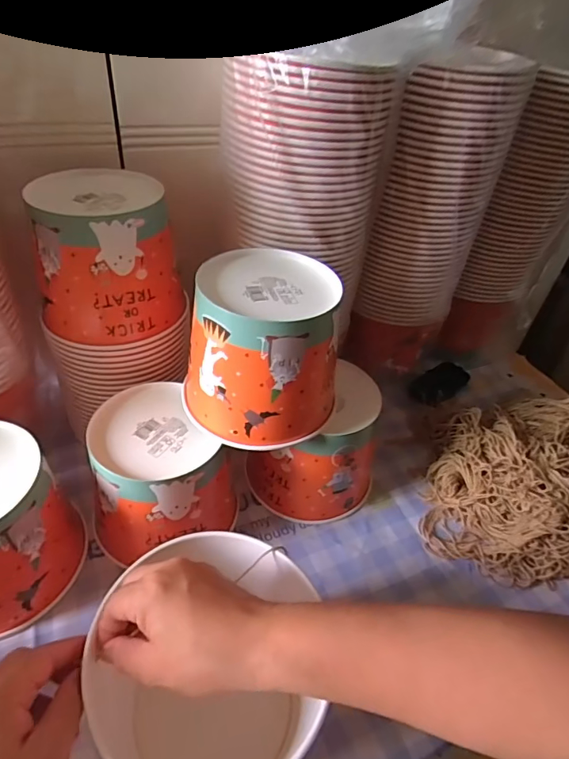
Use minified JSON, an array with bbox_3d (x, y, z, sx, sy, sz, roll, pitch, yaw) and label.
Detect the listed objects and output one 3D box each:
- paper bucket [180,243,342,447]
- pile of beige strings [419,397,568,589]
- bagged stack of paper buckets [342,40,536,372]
[{"bbox_3d":[-0.020,-0.032,0.445,0.142,0.130,0.140,4,42,-4],"label":"paper bucket"},{"bbox_3d":[0.314,0.116,0.572,0.266,0.066,0.275,16,43,9],"label":"pile of beige strings"},{"bbox_3d":[0.174,-0.172,0.573,0.120,0.375,0.129,21,44,15],"label":"bagged stack of paper buckets"}]

